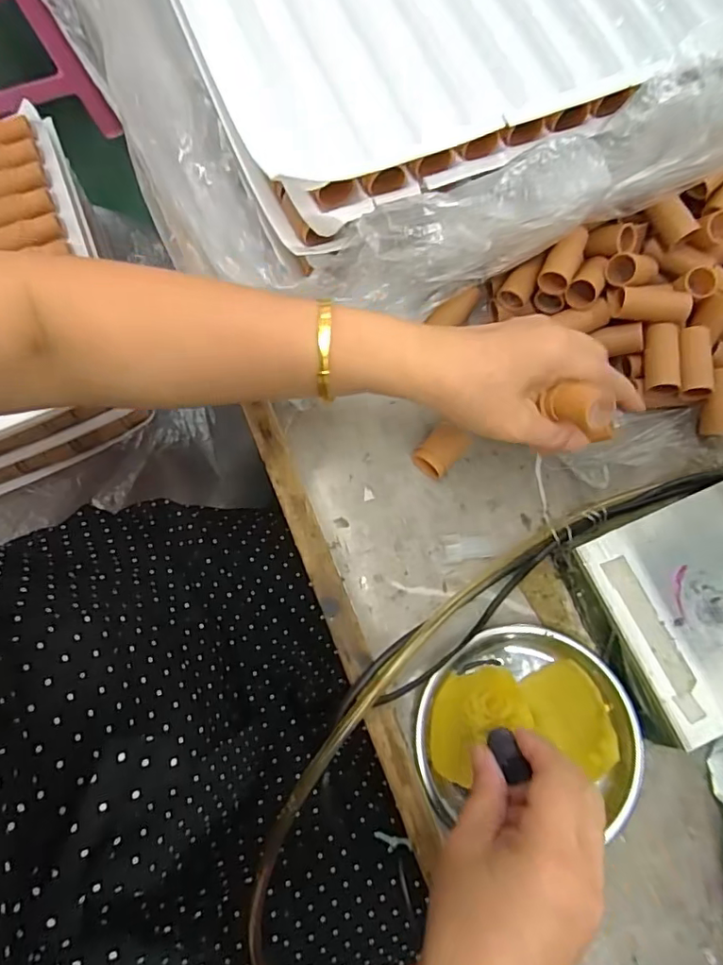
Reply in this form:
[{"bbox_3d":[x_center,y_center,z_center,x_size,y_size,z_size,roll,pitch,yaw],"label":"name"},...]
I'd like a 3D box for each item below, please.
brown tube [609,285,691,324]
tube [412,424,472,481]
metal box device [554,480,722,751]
[{"bbox_3d":[0.193,-0.118,0.364,0.051,0.018,0.019,12,76,5],"label":"brown tube"},{"bbox_3d":[0.055,-0.021,0.382,0.024,0.021,0.037,41,80,11],"label":"tube"},{"bbox_3d":[0.204,0.076,0.334,0.119,0.046,0.123,-21,76,-4],"label":"metal box device"}]

